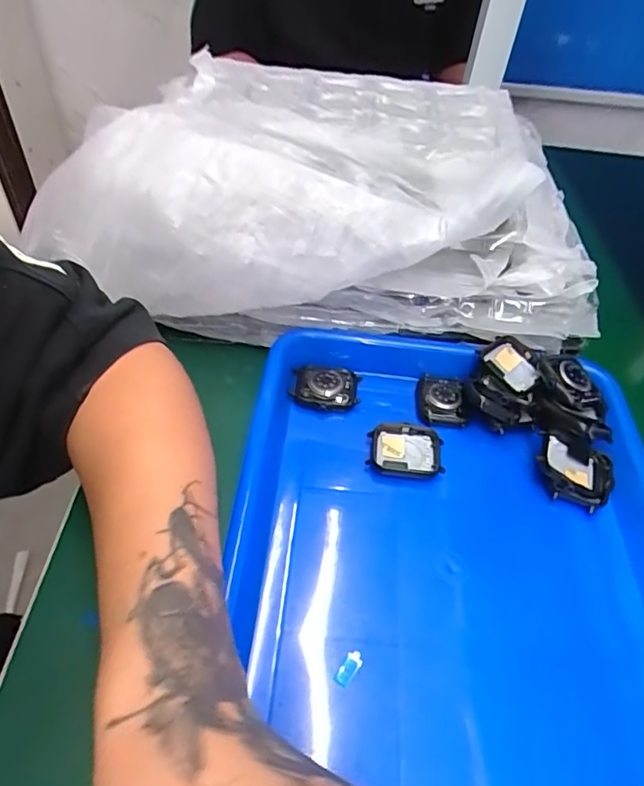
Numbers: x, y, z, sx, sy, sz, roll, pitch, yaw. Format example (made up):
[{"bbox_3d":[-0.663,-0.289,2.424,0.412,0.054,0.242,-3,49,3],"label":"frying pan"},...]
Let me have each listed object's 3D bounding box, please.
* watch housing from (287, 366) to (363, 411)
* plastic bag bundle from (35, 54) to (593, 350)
[{"bbox_3d":[0.002,-0.002,0.391,0.048,0.015,0.038,11,49,6],"label":"watch housing"},{"bbox_3d":[-0.001,-0.131,0.404,0.383,0.146,0.166,2,47,-4],"label":"plastic bag bundle"}]

